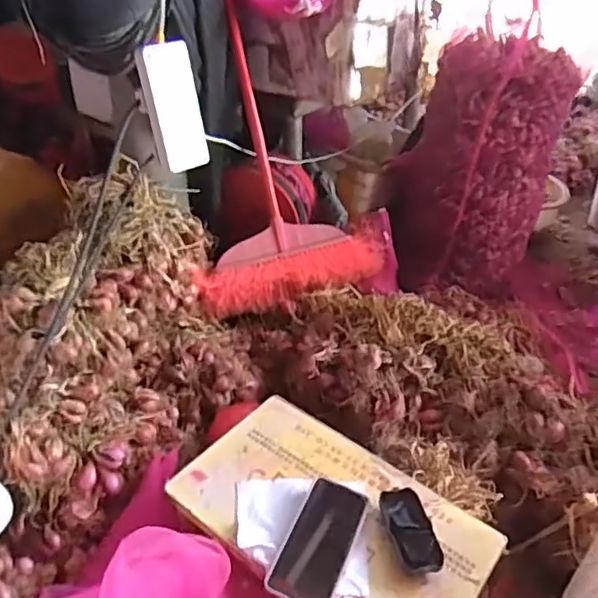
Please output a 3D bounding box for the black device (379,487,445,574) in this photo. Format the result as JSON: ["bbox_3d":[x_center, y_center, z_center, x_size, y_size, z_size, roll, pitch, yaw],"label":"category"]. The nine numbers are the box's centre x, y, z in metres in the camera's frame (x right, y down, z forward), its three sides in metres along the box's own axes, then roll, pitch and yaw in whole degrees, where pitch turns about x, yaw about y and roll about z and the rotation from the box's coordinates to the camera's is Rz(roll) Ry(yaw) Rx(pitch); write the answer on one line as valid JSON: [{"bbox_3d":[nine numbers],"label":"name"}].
[{"bbox_3d":[0.135,0.283,0.718,0.053,0.031,0.102,-3,36,-11],"label":"black device"}]

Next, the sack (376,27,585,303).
[{"bbox_3d":[0.428,-0.311,1.451,0.322,0.598,0.277,-14,38,-22],"label":"sack"}]

